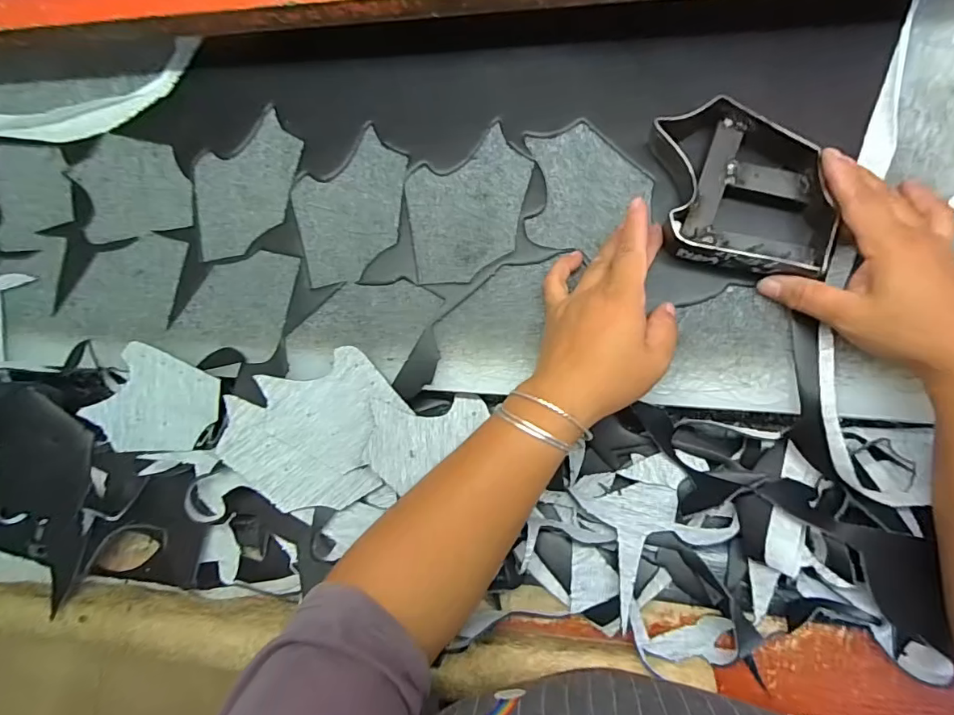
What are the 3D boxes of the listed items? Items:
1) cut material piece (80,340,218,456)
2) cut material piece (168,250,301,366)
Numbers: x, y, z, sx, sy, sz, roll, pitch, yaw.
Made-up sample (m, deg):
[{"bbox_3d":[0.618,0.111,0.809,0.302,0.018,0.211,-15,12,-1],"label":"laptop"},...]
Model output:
[{"bbox_3d":[-0.288,0.046,0.428,0.098,0.019,0.110,36,104,-1],"label":"cut material piece"},{"bbox_3d":[-0.213,-0.046,0.424,0.100,0.006,0.100,10,82,9],"label":"cut material piece"}]

